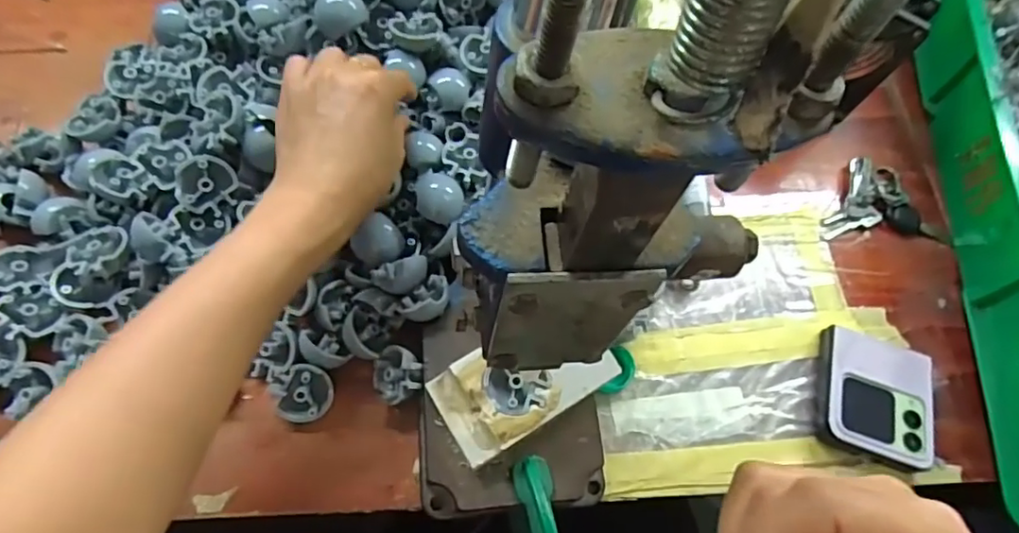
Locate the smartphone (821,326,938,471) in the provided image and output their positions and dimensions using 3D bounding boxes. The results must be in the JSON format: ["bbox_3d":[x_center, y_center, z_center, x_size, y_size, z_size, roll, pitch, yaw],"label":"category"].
[{"bbox_3d":[0.258,0.092,0.408,0.075,0.021,0.085,19,64,2],"label":"smartphone"}]

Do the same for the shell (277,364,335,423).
[{"bbox_3d":[-0.130,0.081,0.367,0.037,0.011,0.035,-37,100,-7],"label":"shell"}]

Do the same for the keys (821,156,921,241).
[{"bbox_3d":[0.303,-0.060,0.498,0.088,0.015,0.073,-3,65,-8],"label":"keys"}]

